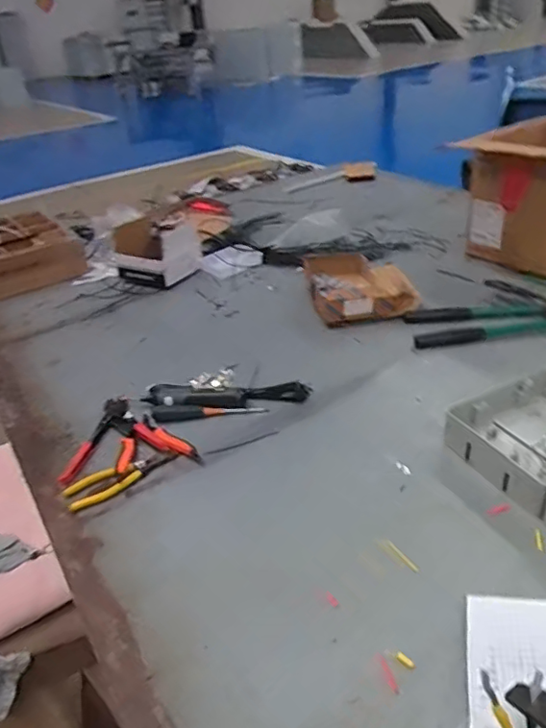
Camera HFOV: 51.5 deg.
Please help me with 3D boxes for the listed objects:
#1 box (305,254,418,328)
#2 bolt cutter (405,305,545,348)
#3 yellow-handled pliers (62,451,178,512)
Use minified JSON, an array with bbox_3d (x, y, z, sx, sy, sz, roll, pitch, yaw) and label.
[{"bbox_3d":[0.187,-0.181,1.227,0.218,0.076,0.254,-6,32,-1],"label":"box"},{"bbox_3d":[0.482,-0.080,1.057,0.451,0.035,0.119,0,33,9],"label":"bolt cutter"},{"bbox_3d":[-0.216,0.161,0.813,0.161,0.013,0.048,-24,37,-27],"label":"yellow-handled pliers"}]

